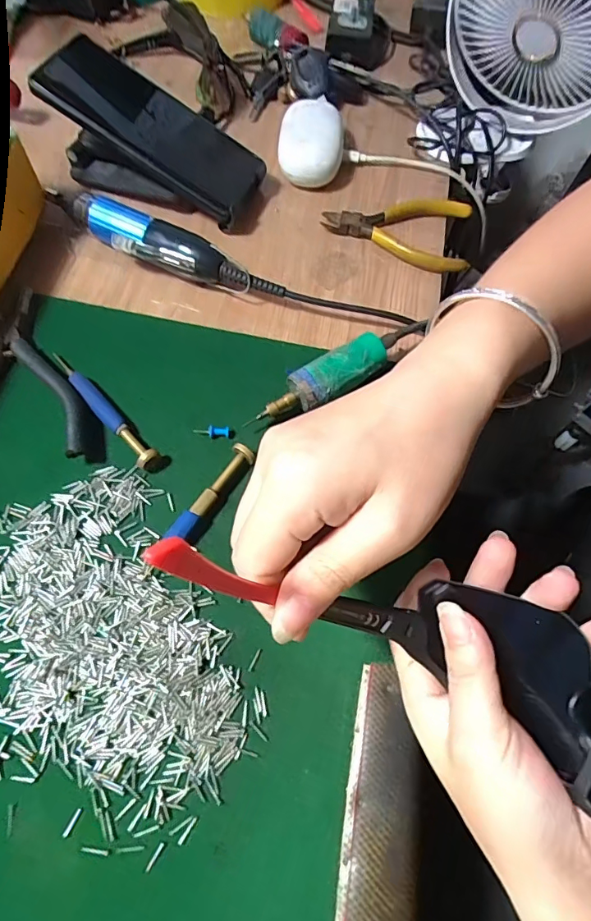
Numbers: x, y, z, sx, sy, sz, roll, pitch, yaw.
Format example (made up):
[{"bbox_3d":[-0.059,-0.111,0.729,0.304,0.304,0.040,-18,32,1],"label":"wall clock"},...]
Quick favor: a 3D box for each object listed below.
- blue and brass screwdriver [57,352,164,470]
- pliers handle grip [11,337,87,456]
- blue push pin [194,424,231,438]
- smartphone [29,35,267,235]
[{"bbox_3d":[-0.124,-0.034,0.309,0.014,0.011,0.111,-41,73,-20],"label":"blue and brass screwdriver"},{"bbox_3d":[-0.153,-0.044,0.308,0.022,0.015,0.102,-30,70,-17],"label":"pliers handle grip"},{"bbox_3d":[-0.054,-0.018,0.309,0.023,0.006,0.007,-3,64,-5],"label":"blue push pin"},{"bbox_3d":[-0.108,-0.257,0.378,0.172,0.021,0.074,31,64,-13],"label":"smartphone"}]

